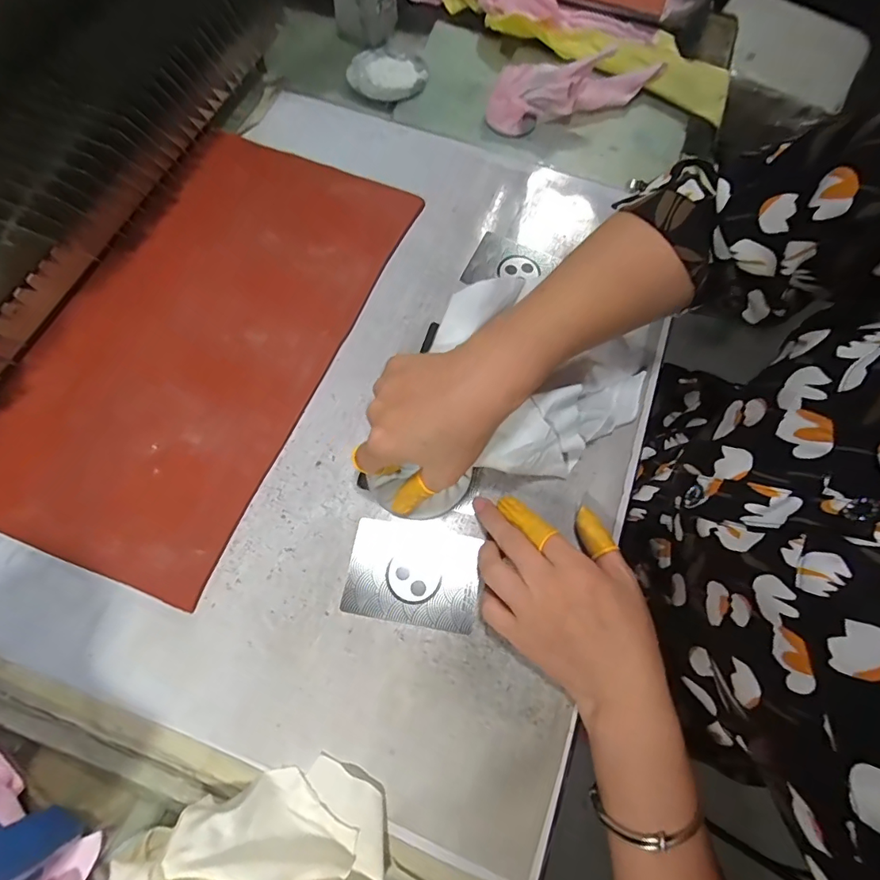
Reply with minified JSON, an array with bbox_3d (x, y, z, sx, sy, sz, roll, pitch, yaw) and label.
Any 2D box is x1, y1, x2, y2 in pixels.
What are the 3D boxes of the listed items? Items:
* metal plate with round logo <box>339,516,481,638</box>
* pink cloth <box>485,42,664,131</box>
[{"bbox_3d":[-0.018,0.091,0.329,0.087,0.004,0.063,10,69,3],"label":"metal plate with round logo"},{"bbox_3d":[0.141,-0.365,0.488,0.196,0.052,0.060,-26,73,-12],"label":"pink cloth"}]

